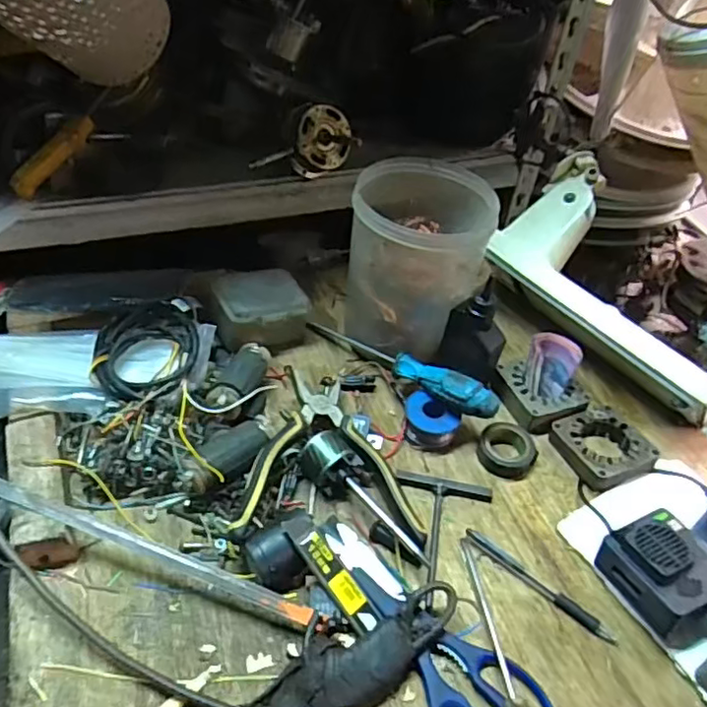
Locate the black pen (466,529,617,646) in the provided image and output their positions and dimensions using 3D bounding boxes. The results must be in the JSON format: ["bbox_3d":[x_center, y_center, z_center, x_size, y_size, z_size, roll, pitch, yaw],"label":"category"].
[{"bbox_3d":[0.151,0.188,0.500,0.135,0.009,0.011,34,52,23],"label":"black pen"}]

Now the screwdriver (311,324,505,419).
[{"bbox_3d":[0.045,0.011,0.625,0.027,0.028,0.228,-33,40,-32],"label":"screwdriver"}]

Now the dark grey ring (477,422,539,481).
[{"bbox_3d":[0.148,0.091,0.582,0.055,0.023,0.042,25,49,16],"label":"dark grey ring"}]

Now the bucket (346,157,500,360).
[{"bbox_3d":[0.063,-0.095,0.641,0.134,0.160,0.130,10,47,2],"label":"bucket"}]

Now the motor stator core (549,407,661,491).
[{"bbox_3d":[0.243,0.090,0.593,0.080,0.025,0.079,-12,50,-18],"label":"motor stator core"}]

